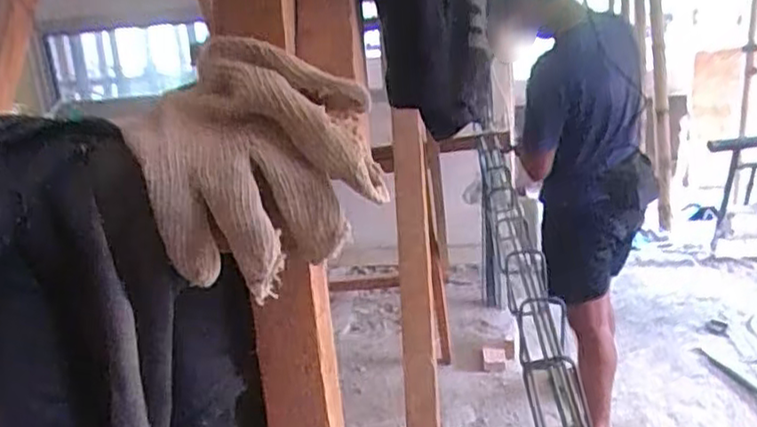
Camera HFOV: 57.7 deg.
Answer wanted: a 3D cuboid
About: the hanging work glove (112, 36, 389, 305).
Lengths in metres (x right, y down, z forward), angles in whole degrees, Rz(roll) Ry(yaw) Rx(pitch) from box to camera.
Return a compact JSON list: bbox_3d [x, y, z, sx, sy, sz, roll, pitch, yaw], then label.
[{"bbox_3d":[-0.067,-0.026,0.350,0.136,0.102,0.073,4,20,27],"label":"hanging work glove"}]

